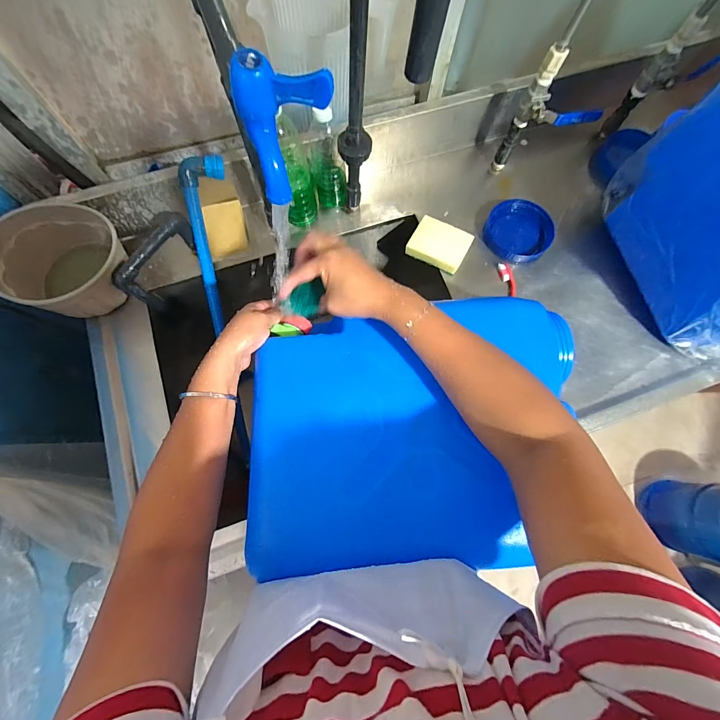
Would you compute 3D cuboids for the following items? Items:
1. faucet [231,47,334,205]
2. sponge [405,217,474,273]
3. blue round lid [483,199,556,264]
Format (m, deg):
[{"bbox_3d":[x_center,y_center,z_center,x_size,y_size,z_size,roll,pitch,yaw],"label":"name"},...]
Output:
[{"bbox_3d":[-0.058,-0.172,0.239,0.059,0.075,0.061,-27,77,-9],"label":"faucet"},{"bbox_3d":[0.147,-0.214,0.612,0.100,0.019,0.078,28,76,6],"label":"sponge"},{"bbox_3d":[0.301,-0.244,0.636,0.123,0.016,0.117,0,86,7],"label":"blue round lid"}]

